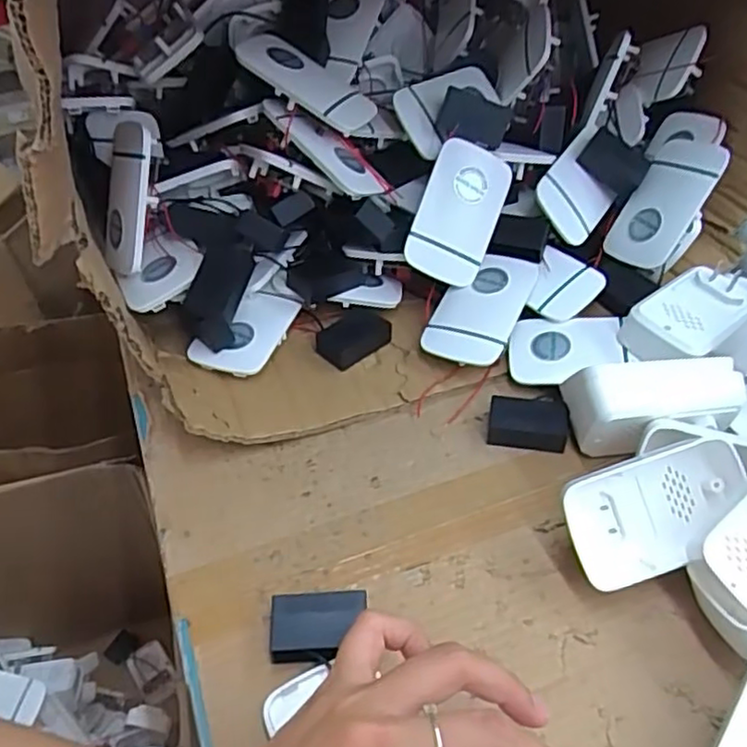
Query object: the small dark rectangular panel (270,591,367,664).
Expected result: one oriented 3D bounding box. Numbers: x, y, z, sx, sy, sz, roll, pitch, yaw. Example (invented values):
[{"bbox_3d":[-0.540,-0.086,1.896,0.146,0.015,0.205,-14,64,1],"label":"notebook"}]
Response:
[{"bbox_3d":[-0.027,0.130,0.340,0.046,0.018,0.033,-3,45,-1],"label":"small dark rectangular panel"}]

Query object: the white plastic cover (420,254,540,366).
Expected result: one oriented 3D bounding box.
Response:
[{"bbox_3d":[0.076,-0.049,0.479,0.056,0.009,0.097,17,62,24],"label":"white plastic cover"}]

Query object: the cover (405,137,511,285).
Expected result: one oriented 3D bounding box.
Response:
[{"bbox_3d":[0.061,-0.114,0.480,0.058,0.095,0.008,22,0,-14],"label":"cover"}]

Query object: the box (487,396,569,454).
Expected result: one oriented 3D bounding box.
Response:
[{"bbox_3d":[0.099,0.032,0.434,0.048,0.018,0.030,7,46,9],"label":"box"}]

